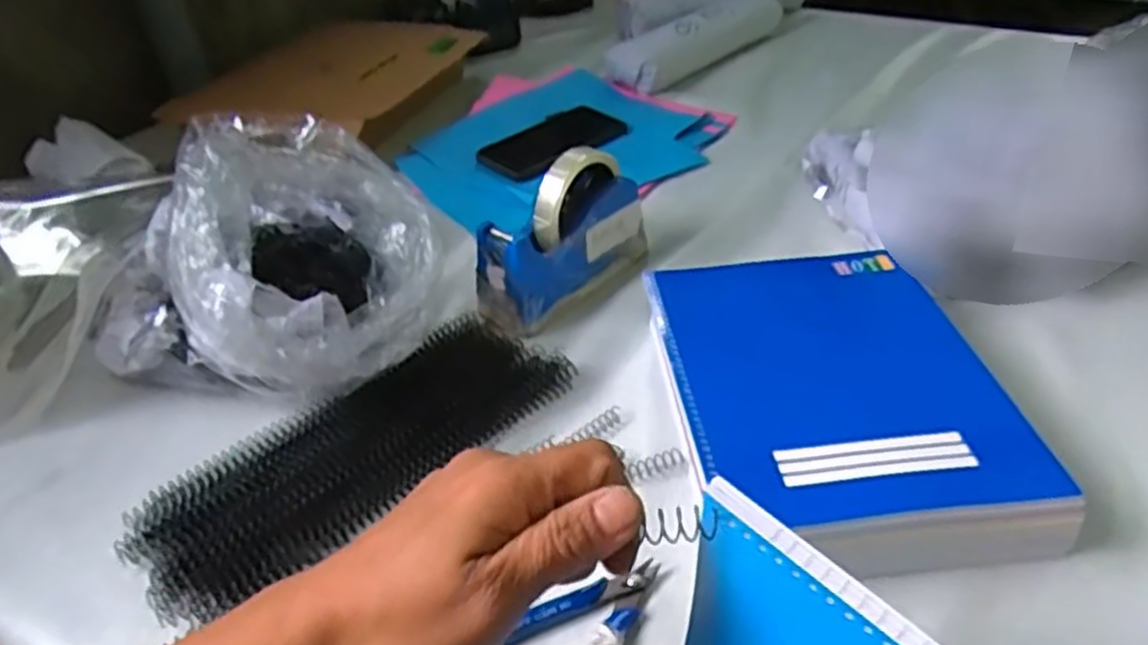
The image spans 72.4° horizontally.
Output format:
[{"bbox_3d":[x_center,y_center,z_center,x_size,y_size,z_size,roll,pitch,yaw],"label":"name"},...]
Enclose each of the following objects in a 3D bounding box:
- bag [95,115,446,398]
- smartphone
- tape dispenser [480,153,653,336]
[{"bbox_3d":[-0.212,-0.043,0.553,0.204,0.169,0.194,21,46,30],"label":"bag"},{"bbox_3d":[-0.022,-0.205,0.888,0.172,0.013,0.087,-31,46,-29],"label":"smartphone"},{"bbox_3d":[-0.004,-0.075,0.646,0.164,0.101,0.051,-31,46,-29],"label":"tape dispenser"}]

